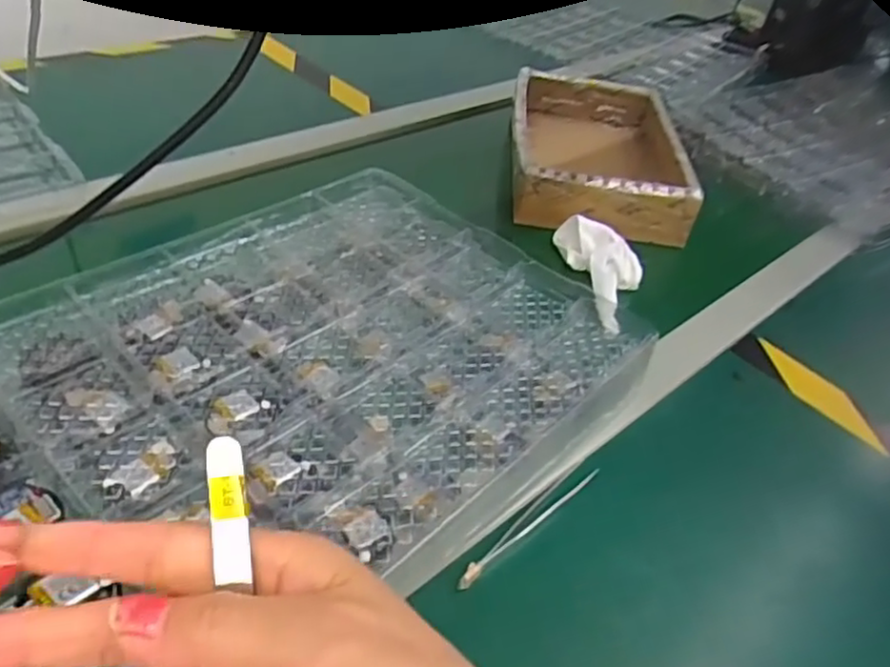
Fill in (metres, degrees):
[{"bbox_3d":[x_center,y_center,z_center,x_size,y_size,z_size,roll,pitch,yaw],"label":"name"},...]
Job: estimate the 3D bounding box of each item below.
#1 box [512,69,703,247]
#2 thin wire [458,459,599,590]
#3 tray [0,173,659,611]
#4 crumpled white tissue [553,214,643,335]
[{"bbox_3d":[0.162,-0.206,0.770,0.179,0.056,0.281,9,41,-2],"label":"box"},{"bbox_3d":[0.053,0.113,0.423,0.014,0.008,0.127,37,47,28],"label":"thin wire"},{"bbox_3d":[-0.104,0.026,0.451,0.320,0.039,0.452,36,47,27],"label":"tray"},{"bbox_3d":[0.146,-0.058,0.615,0.057,0.031,0.136,-2,42,-14],"label":"crumpled white tissue"}]

